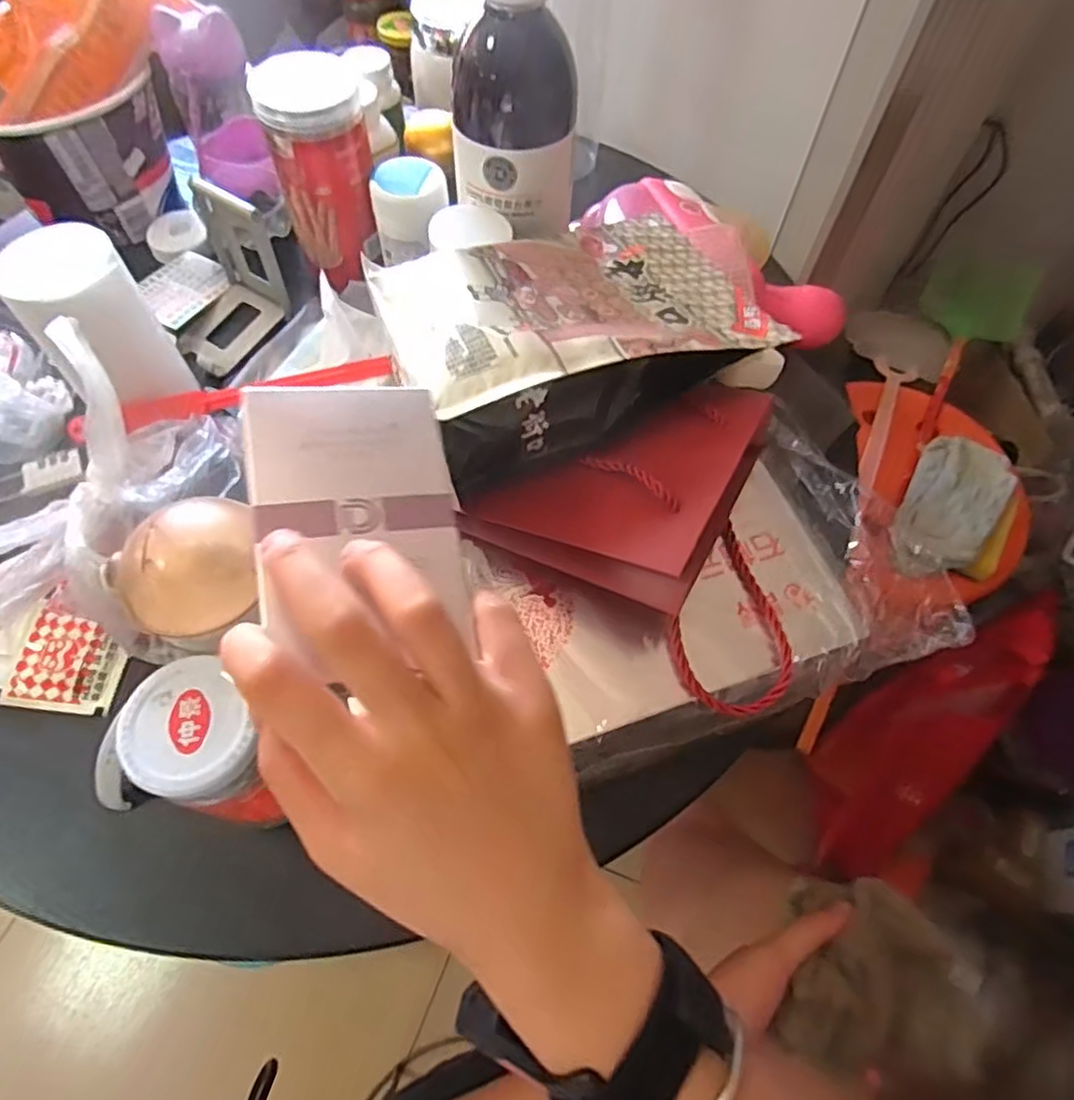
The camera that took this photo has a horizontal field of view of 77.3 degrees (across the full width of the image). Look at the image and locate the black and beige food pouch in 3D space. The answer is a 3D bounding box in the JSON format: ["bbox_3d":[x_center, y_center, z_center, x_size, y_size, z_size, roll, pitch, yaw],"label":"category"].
[{"bbox_3d":[0.023,-0.143,0.396,0.211,0.064,0.153,-22,64,-13],"label":"black and beige food pouch"}]

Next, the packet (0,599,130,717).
[{"bbox_3d":[-0.283,0.068,0.409,0.058,0.005,0.061,12,71,-6],"label":"packet"}]

